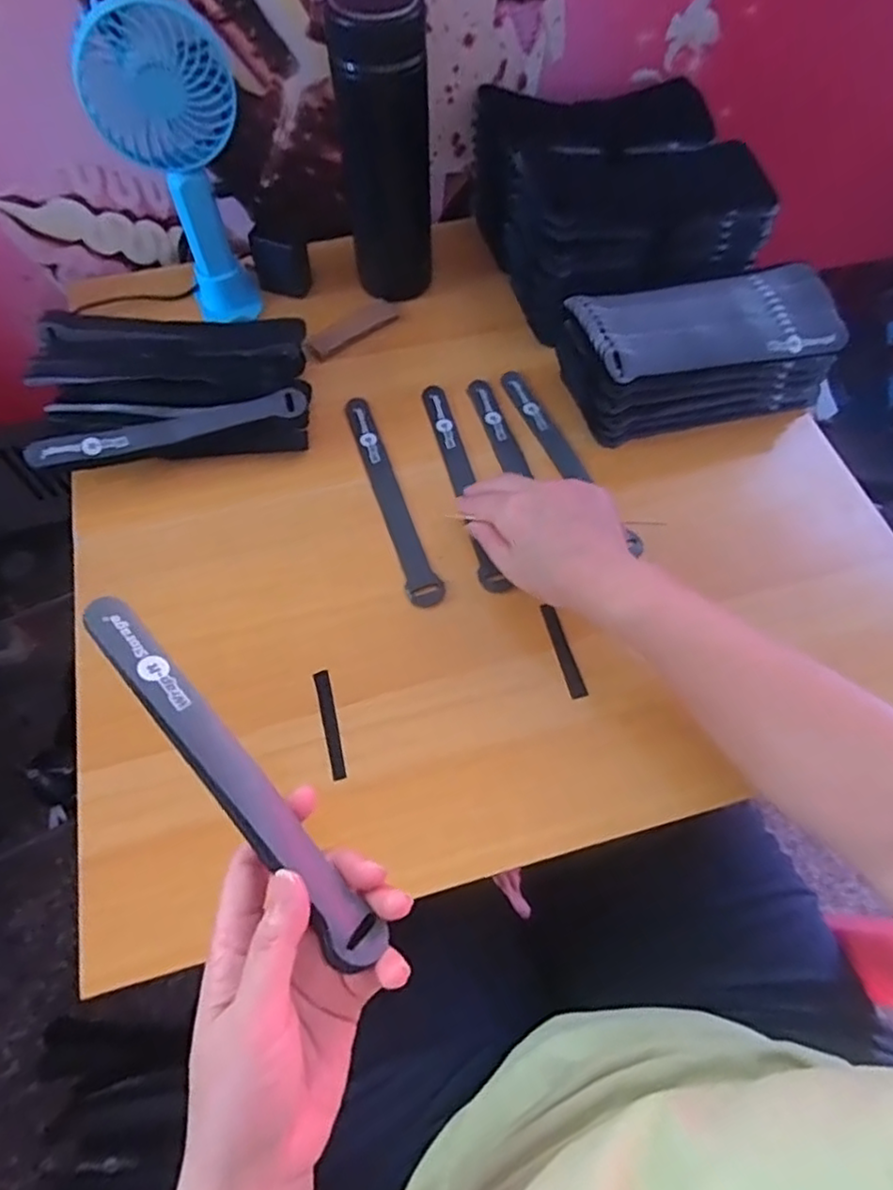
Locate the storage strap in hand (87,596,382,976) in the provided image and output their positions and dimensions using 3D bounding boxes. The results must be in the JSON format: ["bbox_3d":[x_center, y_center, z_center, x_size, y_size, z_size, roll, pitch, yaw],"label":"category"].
[{"bbox_3d":[-0.096,0.077,0.285,0.021,0.015,0.196,-39,80,-18],"label":"storage strap in hand"}]

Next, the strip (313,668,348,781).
[{"bbox_3d":[-0.073,0.081,0.407,0.010,0.004,0.070,-14,64,-8],"label":"strip"}]

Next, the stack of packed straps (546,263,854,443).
[{"bbox_3d":[0.198,-0.192,0.504,0.200,0.072,0.100,-18,65,-10],"label":"stack of packed straps"}]

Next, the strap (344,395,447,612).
[{"bbox_3d":[-0.044,-0.076,0.490,0.024,0.004,0.195,-18,62,-8],"label":"strap"}]

